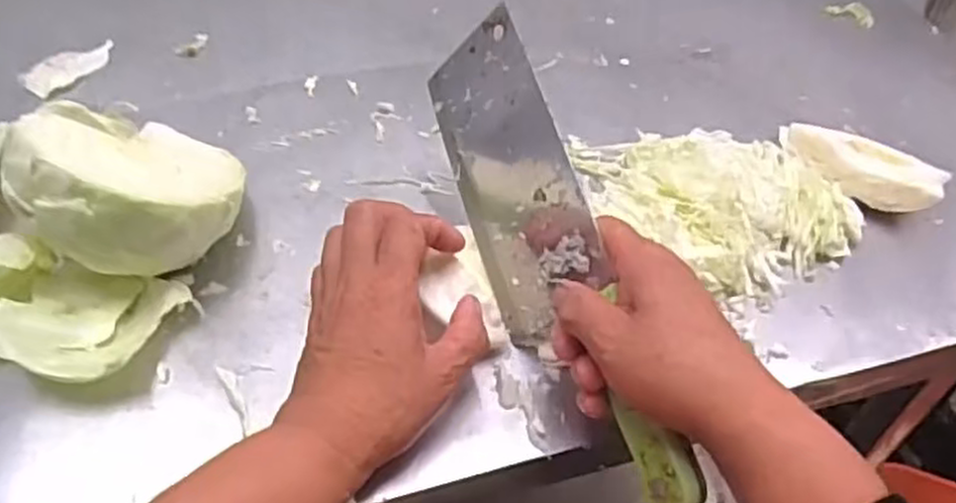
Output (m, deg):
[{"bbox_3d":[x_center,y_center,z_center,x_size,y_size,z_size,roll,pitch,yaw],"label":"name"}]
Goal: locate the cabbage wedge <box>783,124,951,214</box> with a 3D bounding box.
[{"bbox_3d":[0.258,-0.056,0.541,0.106,0.029,0.040,27,50,24],"label":"cabbage wedge"}]

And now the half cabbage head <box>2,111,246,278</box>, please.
[{"bbox_3d":[-0.197,-0.038,0.464,0.115,0.091,0.124,-9,45,-10],"label":"half cabbage head"}]

